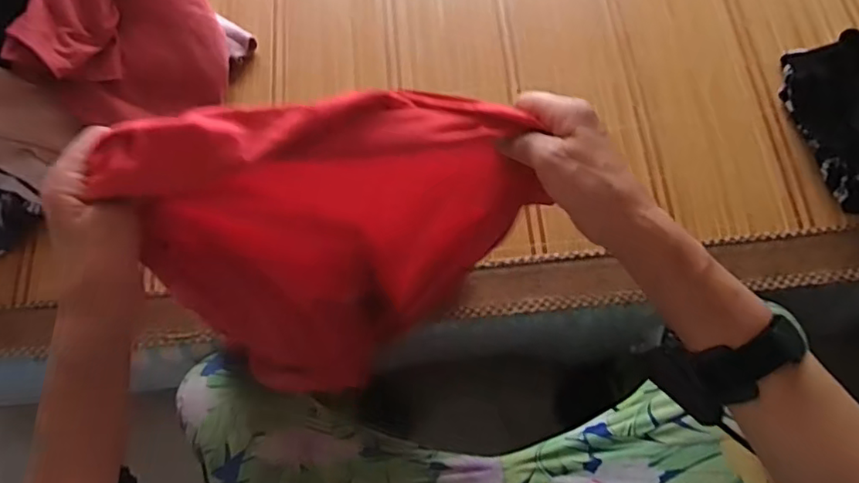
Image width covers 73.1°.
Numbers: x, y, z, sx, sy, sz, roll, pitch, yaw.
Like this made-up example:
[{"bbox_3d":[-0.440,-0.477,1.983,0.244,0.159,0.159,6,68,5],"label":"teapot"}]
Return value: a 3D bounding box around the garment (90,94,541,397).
[{"bbox_3d":[-0.057,0.014,0.479,0.275,0.303,0.131,-13,69,-2],"label":"garment"}]

